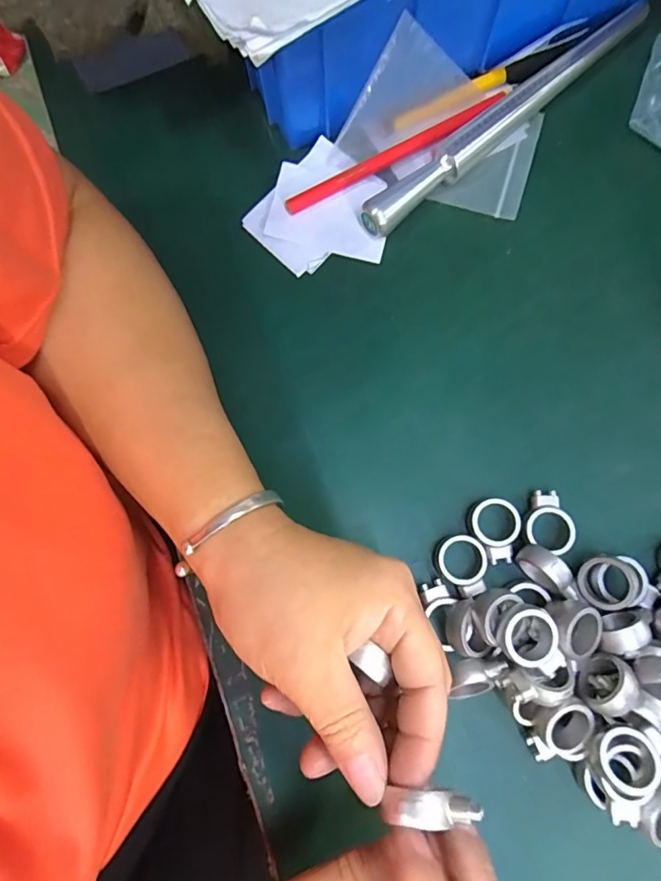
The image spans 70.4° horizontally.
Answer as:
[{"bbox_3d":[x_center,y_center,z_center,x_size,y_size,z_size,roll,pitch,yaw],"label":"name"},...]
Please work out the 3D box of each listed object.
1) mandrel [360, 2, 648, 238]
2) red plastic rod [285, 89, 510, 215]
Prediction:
[{"bbox_3d":[0.111,-0.201,0.293,0.229,0.022,0.018,-40,80,-7],"label":"mandrel"},{"bbox_3d":[0.043,-0.178,0.289,0.153,0.013,0.014,-28,79,-5],"label":"red plastic rod"}]

